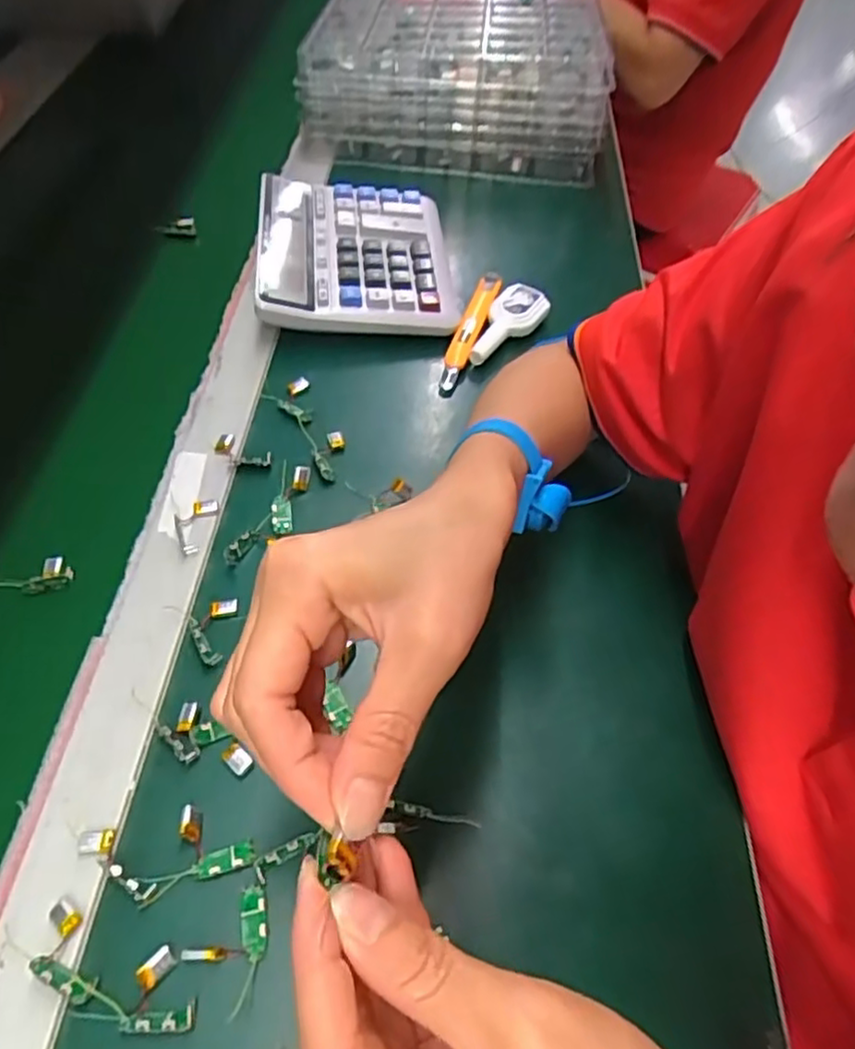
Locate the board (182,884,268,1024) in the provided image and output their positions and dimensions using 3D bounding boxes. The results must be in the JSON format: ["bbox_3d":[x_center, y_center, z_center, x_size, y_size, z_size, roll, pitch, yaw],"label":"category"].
[{"bbox_3d":[-0.079,0.180,0.294,0.031,0.008,0.039,36,58,21],"label":"board"}]

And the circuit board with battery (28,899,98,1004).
[{"bbox_3d":[-0.155,0.182,0.290,0.022,0.005,0.043,-21,45,-19],"label":"circuit board with battery"}]

